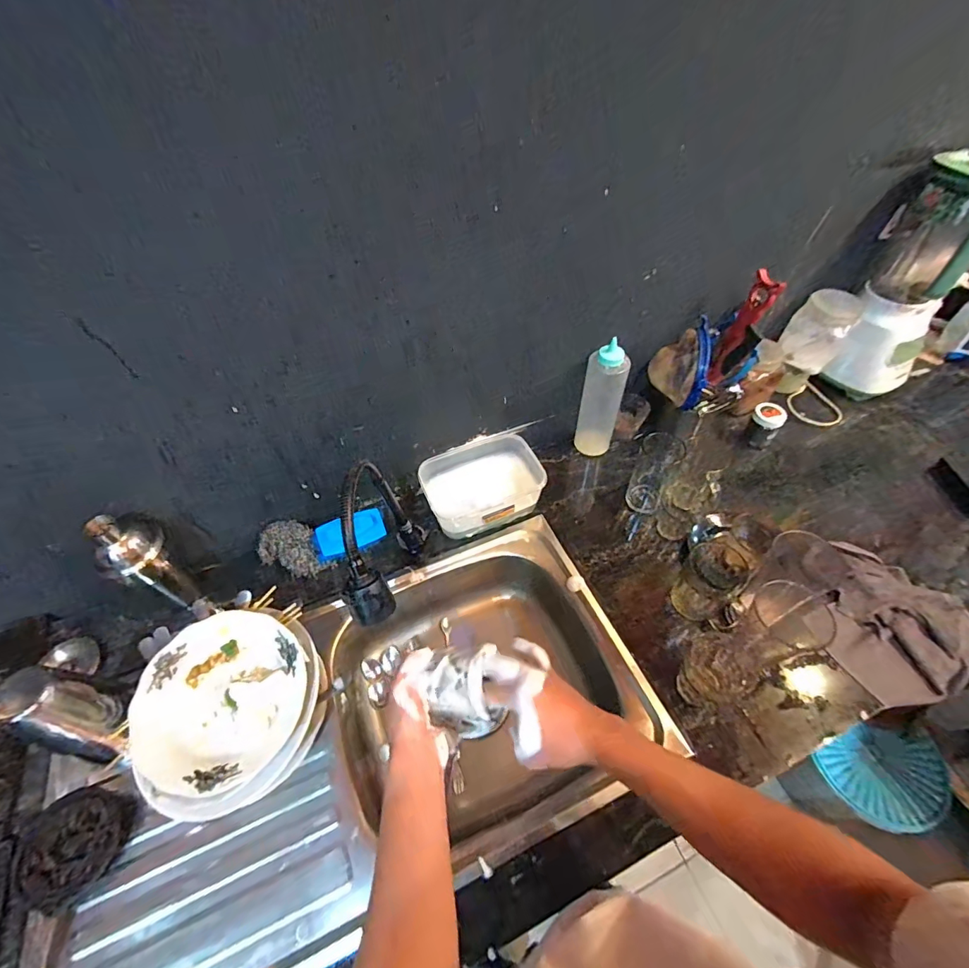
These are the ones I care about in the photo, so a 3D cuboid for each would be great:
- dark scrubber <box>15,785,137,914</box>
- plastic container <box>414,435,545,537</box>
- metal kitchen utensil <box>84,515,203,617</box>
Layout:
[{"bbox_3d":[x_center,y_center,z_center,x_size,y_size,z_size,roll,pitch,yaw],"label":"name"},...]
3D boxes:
[{"bbox_3d":[-0.469,0.407,0.506,0.106,0.020,0.105,5,53,5],"label":"dark scrubber"},{"bbox_3d":[-0.005,0.004,0.782,0.197,0.083,0.146,-21,55,-14],"label":"plastic container"},{"bbox_3d":[-0.483,0.120,0.647,0.068,0.198,0.081,24,57,19],"label":"metal kitchen utensil"}]

